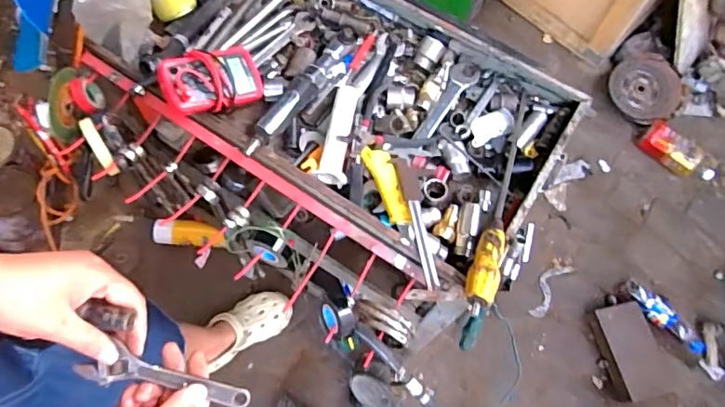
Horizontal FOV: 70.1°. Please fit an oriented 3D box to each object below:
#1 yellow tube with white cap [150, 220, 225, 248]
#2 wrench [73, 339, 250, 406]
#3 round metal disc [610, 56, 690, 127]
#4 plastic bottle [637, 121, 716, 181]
[{"bbox_3d":[-0.456,0.080,1.363,0.214,0.040,0.063,7,67,1],"label":"yellow tube with white cap"},{"bbox_3d":[-0.162,0.144,0.433,0.140,0.017,0.032,19,66,-17],"label":"wrench"},{"bbox_3d":[0.885,-0.356,1.598,0.213,0.060,0.216,1,66,-2],"label":"round metal disc"},{"bbox_3d":[0.921,-0.144,1.504,0.093,0.091,0.220,-38,73,-17],"label":"plastic bottle"}]

